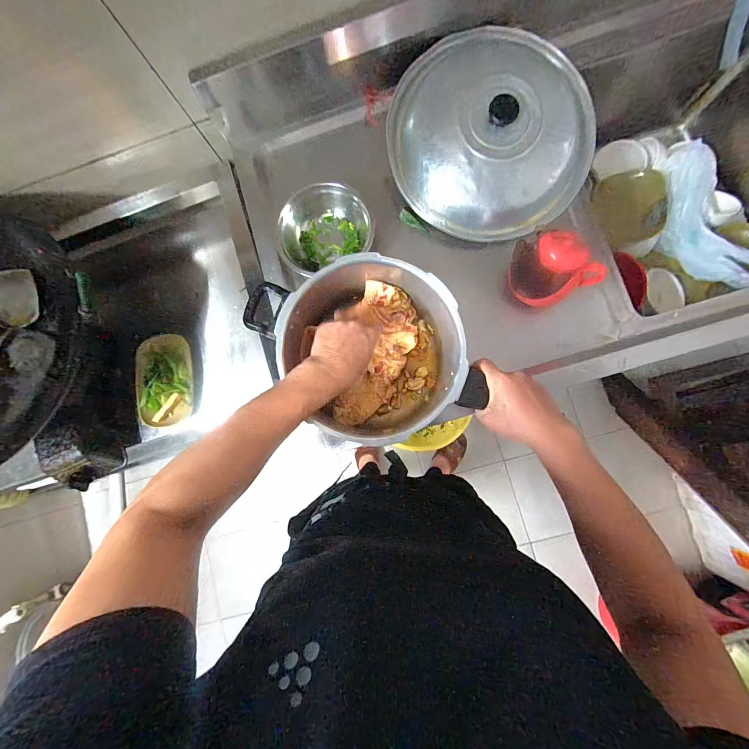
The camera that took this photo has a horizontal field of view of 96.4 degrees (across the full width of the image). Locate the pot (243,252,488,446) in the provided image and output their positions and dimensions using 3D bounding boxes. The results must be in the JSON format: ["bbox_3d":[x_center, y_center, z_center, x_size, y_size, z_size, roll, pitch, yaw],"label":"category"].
[{"bbox_3d":[-0.004,-0.027,0.490,0.238,0.160,0.234,-21,82,3],"label":"pot"}]

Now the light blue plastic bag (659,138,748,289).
[{"bbox_3d":[0.706,-0.338,0.715,0.108,0.111,0.347,-11,83,4],"label":"light blue plastic bag"}]

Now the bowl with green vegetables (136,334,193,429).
[{"bbox_3d":[-0.459,0.013,0.735,0.115,0.038,0.196,-4,84,5],"label":"bowl with green vegetables"}]

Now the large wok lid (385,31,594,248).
[{"bbox_3d":[0.191,-0.385,0.533,0.335,0.072,0.317,1,100,1],"label":"large wok lid"}]

